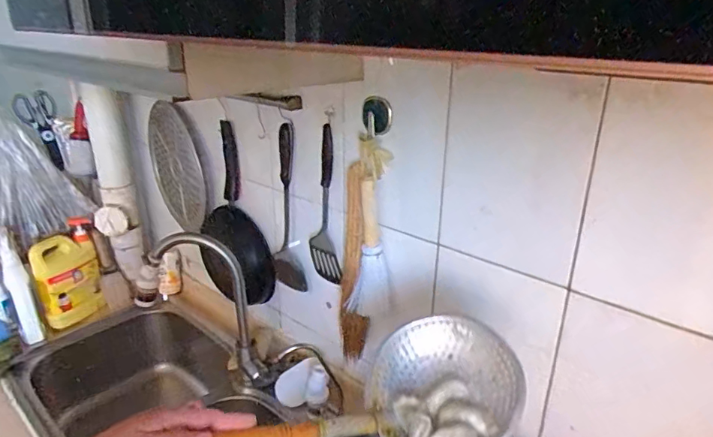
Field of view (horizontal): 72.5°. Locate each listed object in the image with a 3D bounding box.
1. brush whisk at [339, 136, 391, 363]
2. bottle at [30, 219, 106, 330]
[{"bbox_3d":[0.013,0.065,0.840,0.085,0.397,0.072,1,22,2],"label":"brush whisk"},{"bbox_3d":[-0.701,0.140,1.185,0.138,0.232,0.073,-17,28,-35],"label":"bottle"}]

